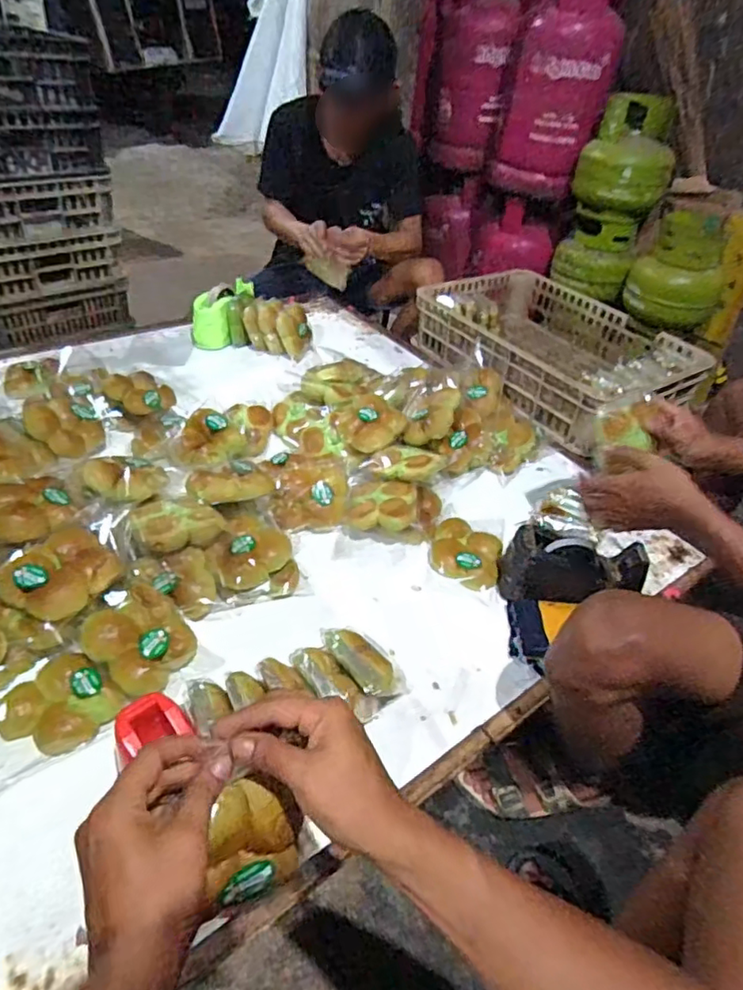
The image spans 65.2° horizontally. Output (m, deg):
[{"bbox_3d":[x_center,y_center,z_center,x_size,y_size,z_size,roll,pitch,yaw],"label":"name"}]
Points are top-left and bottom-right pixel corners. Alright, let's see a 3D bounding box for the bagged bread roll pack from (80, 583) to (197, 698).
[{"bbox_3d":[-0.278,0.174,0.704,0.115,0.044,0.106,49,48,2],"label":"bagged bread roll pack"}]

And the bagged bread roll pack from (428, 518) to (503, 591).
[{"bbox_3d":[0.153,0.089,0.936,0.109,0.037,0.146,14,41,8],"label":"bagged bread roll pack"}]

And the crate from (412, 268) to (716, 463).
[{"bbox_3d":[0.427,-0.353,1.417,0.463,0.134,0.658,-18,46,-26],"label":"crate"}]

